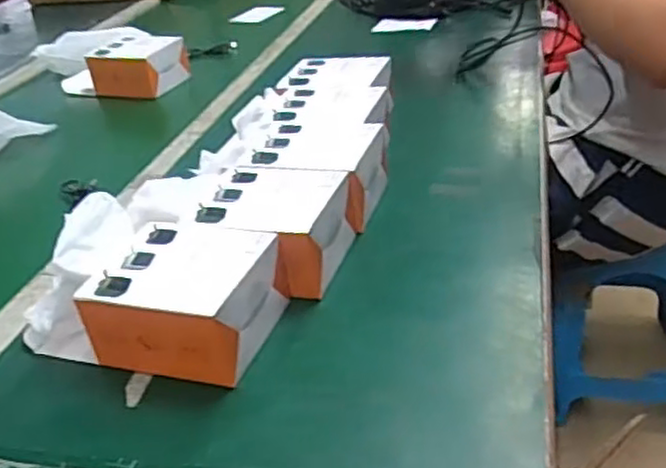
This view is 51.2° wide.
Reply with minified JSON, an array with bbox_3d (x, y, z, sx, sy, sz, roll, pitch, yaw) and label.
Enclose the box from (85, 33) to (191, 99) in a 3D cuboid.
[{"bbox_3d":[-0.293,-0.257,1.057,0.120,0.063,0.105,6,33,21],"label":"box"}]

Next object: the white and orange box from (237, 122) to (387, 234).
[{"bbox_3d":[-0.016,-0.052,0.645,0.114,0.069,0.113,5,33,20],"label":"white and orange box"}]

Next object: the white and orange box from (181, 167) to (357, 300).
[{"bbox_3d":[-0.047,-0.001,0.566,0.103,0.065,0.103,5,33,20],"label":"white and orange box"}]

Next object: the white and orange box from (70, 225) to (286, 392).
[{"bbox_3d":[-0.105,0.049,0.495,0.111,0.067,0.103,6,33,21],"label":"white and orange box"}]

